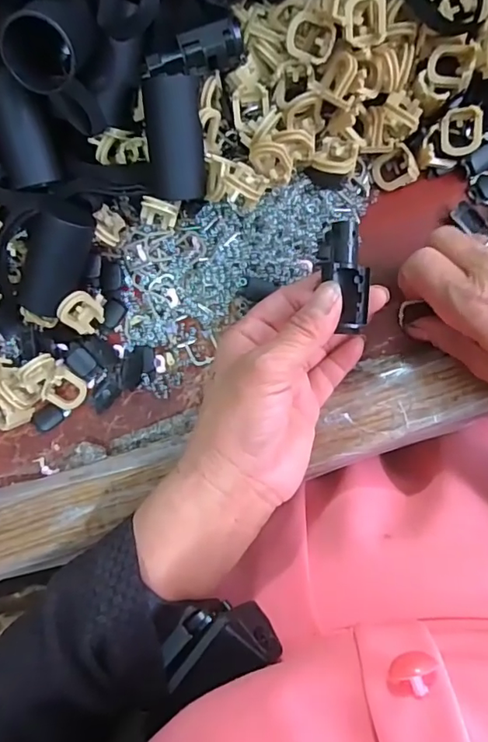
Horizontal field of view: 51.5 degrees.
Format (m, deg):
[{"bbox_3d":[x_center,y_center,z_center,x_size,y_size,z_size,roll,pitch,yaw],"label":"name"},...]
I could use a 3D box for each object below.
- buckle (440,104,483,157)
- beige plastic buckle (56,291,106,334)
[{"bbox_3d":[0.122,-0.134,0.283,0.022,0.005,0.025,0,112,20],"label":"buckle"},{"bbox_3d":[-0.097,-0.035,0.303,0.019,0.020,0.021,45,92,6],"label":"beige plastic buckle"}]

